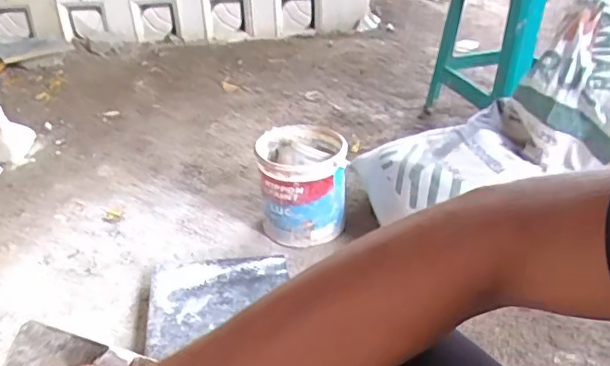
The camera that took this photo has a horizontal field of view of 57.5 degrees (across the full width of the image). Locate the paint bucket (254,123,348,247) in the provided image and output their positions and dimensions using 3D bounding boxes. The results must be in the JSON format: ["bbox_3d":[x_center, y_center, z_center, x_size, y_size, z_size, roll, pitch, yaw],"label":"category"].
[{"bbox_3d":[-0.007,0.008,1.154,0.166,0.204,0.166,1,34,0],"label":"paint bucket"}]

